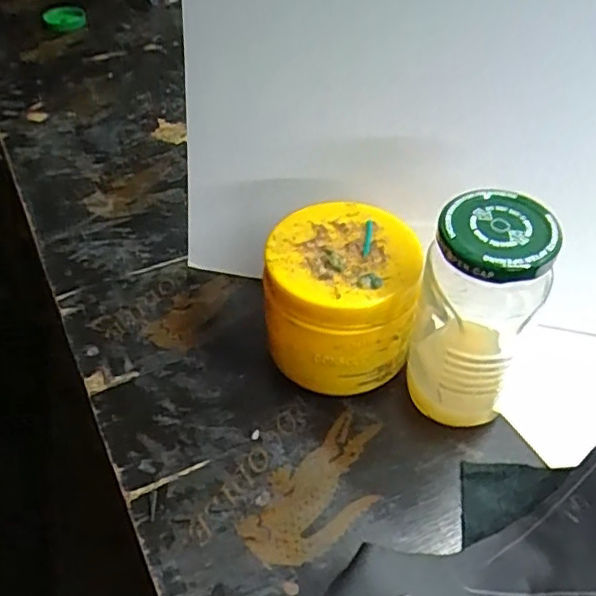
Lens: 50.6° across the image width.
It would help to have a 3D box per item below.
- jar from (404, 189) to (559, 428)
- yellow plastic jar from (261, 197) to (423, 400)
[{"bbox_3d":[0.095,0.015,0.350,0.056,0.143,0.058,0,45,0],"label":"jar"},{"bbox_3d":[0.027,0.006,0.392,0.087,0.098,0.082,4,46,5],"label":"yellow plastic jar"}]

